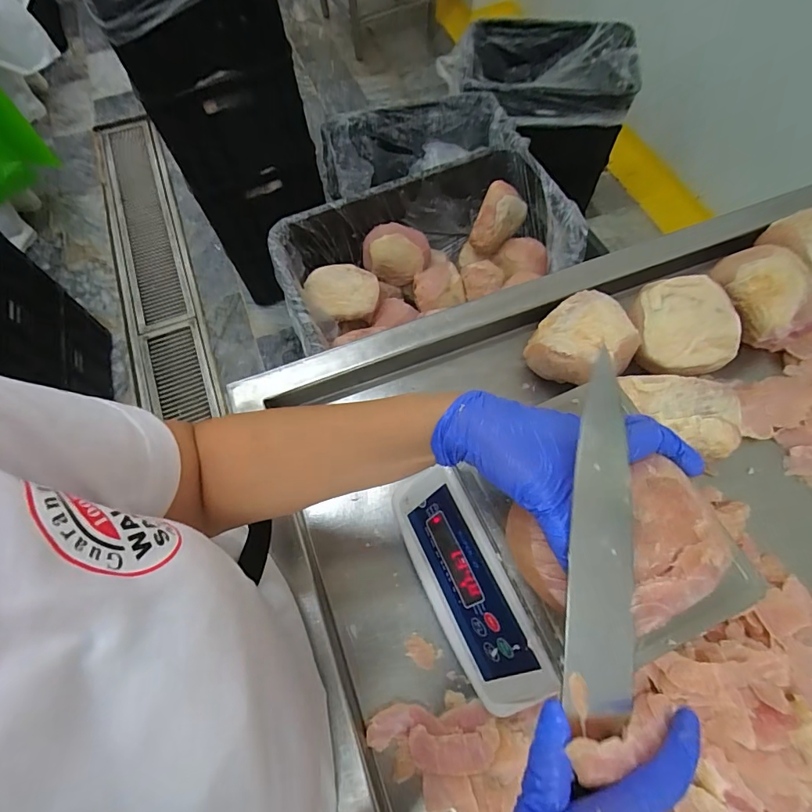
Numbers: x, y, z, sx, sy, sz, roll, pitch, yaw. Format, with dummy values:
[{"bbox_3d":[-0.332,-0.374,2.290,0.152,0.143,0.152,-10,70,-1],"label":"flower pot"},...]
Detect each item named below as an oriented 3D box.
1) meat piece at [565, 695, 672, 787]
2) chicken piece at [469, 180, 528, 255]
[{"bbox_3d":[0.126,0.191,0.259,0.078,0.014,0.027,-8,64,-27],"label":"meat piece"},{"bbox_3d":[0.188,-0.373,0.902,0.079,0.097,0.112,25,69,12],"label":"chicken piece"}]

